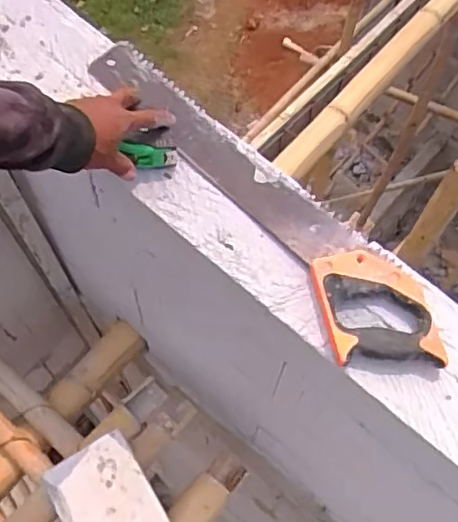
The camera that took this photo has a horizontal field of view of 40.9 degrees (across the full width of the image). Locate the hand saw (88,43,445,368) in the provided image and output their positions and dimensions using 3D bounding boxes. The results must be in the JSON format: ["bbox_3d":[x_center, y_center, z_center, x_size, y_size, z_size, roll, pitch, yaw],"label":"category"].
[{"bbox_3d":[0.029,-0.083,0.731,0.125,0.031,0.568,-37,70,-18],"label":"hand saw"}]

